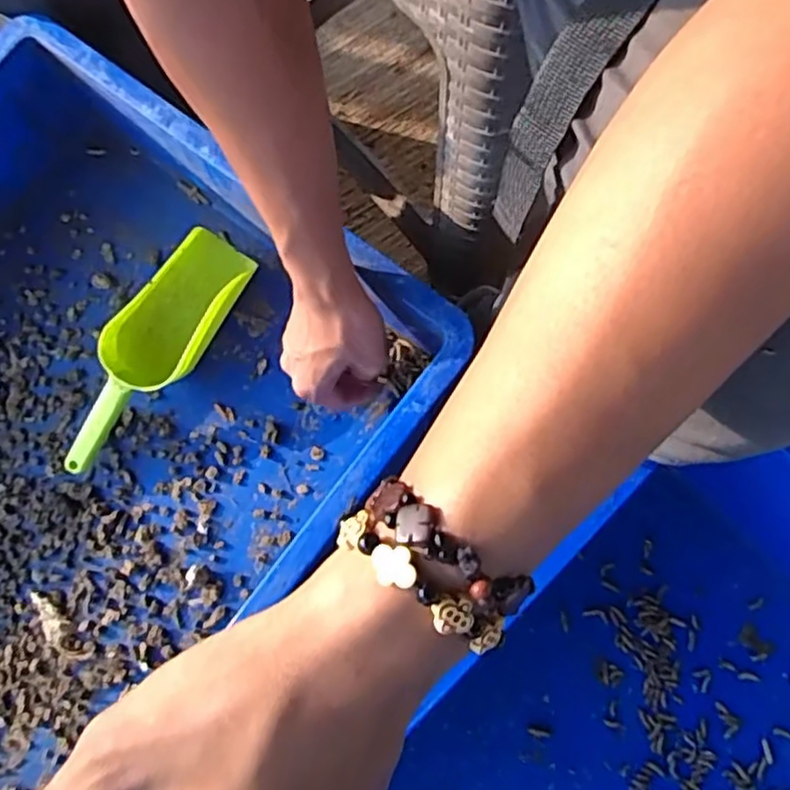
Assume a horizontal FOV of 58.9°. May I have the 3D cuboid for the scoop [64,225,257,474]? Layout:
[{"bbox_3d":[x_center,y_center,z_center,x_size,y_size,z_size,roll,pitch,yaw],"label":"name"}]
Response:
[{"bbox_3d":[-0.202,-0.034,0.596,0.077,0.058,0.224,25,79,6],"label":"scoop"}]

